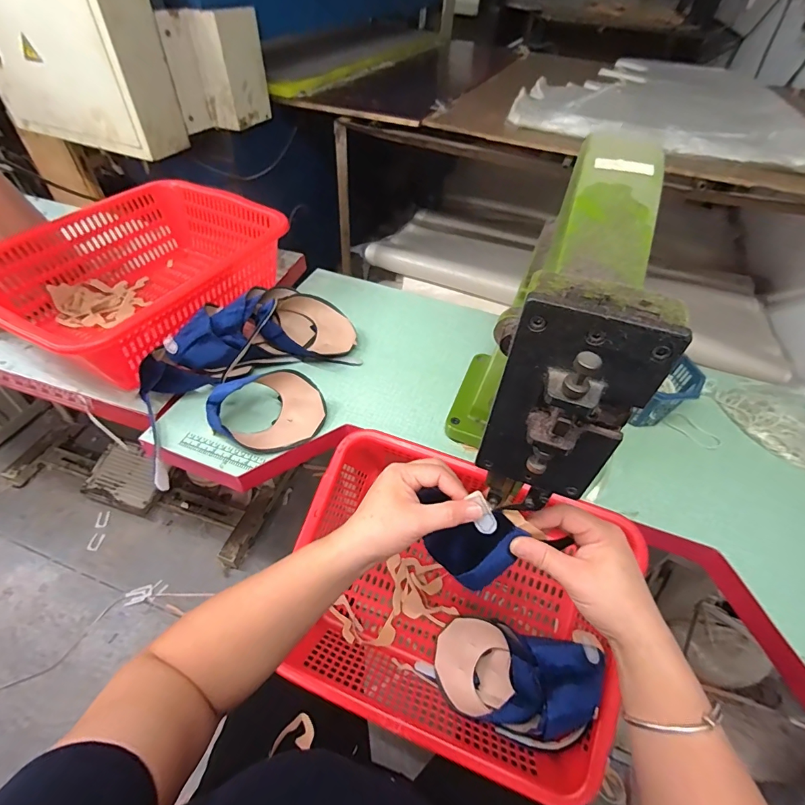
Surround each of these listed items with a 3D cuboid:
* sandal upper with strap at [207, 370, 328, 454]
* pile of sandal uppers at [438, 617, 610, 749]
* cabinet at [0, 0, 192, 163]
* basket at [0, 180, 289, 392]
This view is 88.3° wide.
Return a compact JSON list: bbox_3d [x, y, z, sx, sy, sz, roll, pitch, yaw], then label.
[{"bbox_3d":[-0.182,0.013,0.573,0.147,0.073,0.095,-26,55,-25],"label":"sandal upper with strap"},{"bbox_3d":[0.137,0.344,0.527,0.178,0.140,0.119,16,49,9],"label":"pile of sandal uppers"},{"bbox_3d":[-0.823,-0.859,1.017,0.450,0.372,0.187,21,50,14],"label":"cabinet"},{"bbox_3d":[-0.432,-0.222,0.726,0.318,0.134,0.465,24,51,16],"label":"basket"}]

